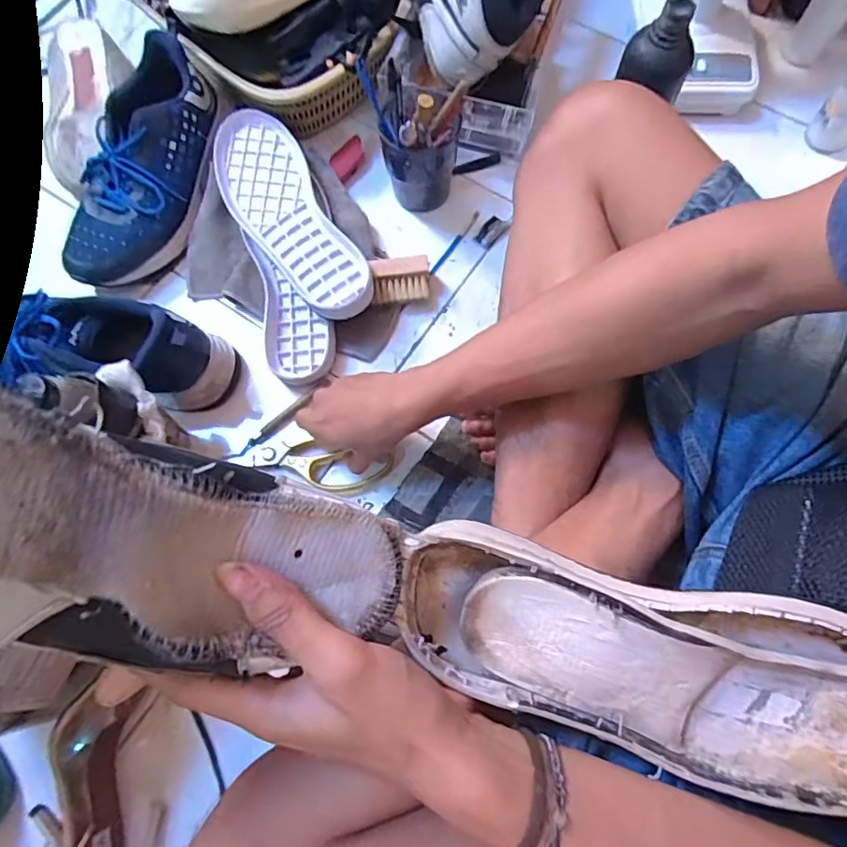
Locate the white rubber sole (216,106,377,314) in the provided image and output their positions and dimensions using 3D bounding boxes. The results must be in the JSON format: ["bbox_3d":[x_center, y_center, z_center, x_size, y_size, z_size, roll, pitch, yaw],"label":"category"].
[{"bbox_3d":[-0.151,-0.228,0.588,0.096,0.026,0.272,-29,74,-8],"label":"white rubber sole"}]

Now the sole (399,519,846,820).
[{"bbox_3d":[0.120,0.120,0.267,0.268,0.065,0.089,17,74,5],"label":"sole"}]

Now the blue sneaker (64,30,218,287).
[{"bbox_3d":[-0.304,-0.283,0.597,0.103,0.086,0.280,16,86,6],"label":"blue sneaker"}]

